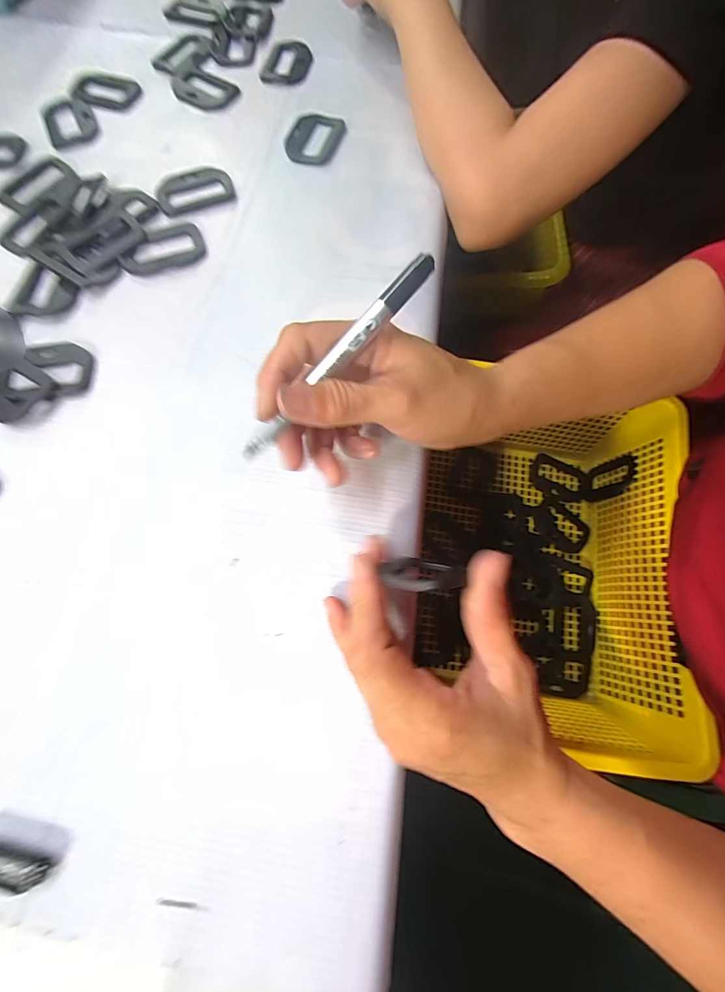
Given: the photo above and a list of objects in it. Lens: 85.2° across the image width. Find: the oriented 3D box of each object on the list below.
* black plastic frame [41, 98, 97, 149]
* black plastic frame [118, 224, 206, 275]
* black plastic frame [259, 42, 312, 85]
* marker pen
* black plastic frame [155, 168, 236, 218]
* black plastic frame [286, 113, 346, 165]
[{"bbox_3d":[-0.262,-0.336,0.351,0.042,0.004,0.067,-24,73,-9],"label":"black plastic frame"},{"bbox_3d":[-0.154,-0.190,0.302,0.062,0.004,0.040,-19,73,-7],"label":"black plastic frame"},{"bbox_3d":[-0.072,-0.413,0.377,0.041,0.008,0.063,12,72,3],"label":"black plastic frame"},{"bbox_3d":[-0.015,-0.060,0.184,0.123,0.007,0.010,-42,75,16],"label":"marker pen"},{"bbox_3d":[-0.138,-0.252,0.323,0.060,0.004,0.043,-24,74,-9],"label":"black plastic frame"},{"bbox_3d":[-0.044,-0.314,0.346,0.045,0.005,0.063,15,72,4],"label":"black plastic frame"}]

